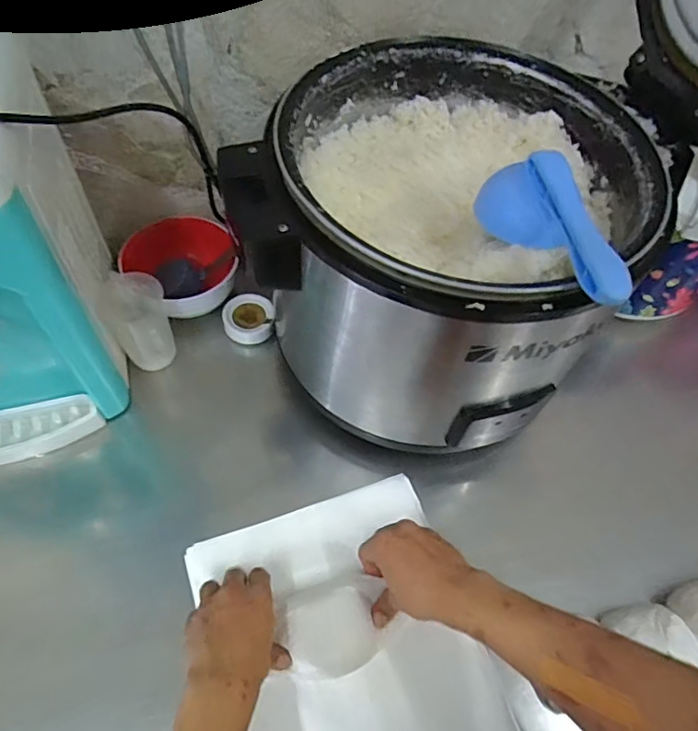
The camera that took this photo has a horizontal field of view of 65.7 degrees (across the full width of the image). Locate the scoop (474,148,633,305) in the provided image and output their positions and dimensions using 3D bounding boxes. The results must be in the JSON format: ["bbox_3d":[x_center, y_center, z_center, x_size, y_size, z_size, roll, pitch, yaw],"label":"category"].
[{"bbox_3d":[0.168,-0.112,0.440,0.045,0.075,0.185,-11,43,-11],"label":"scoop"}]

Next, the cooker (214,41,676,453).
[{"bbox_3d":[0.107,-0.126,0.595,0.348,0.277,0.354,32,61,15],"label":"cooker"}]

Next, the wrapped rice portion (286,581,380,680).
[{"bbox_3d":[-0.017,0.255,0.524,0.081,0.031,0.078,-13,60,-12],"label":"wrapped rice portion"}]

